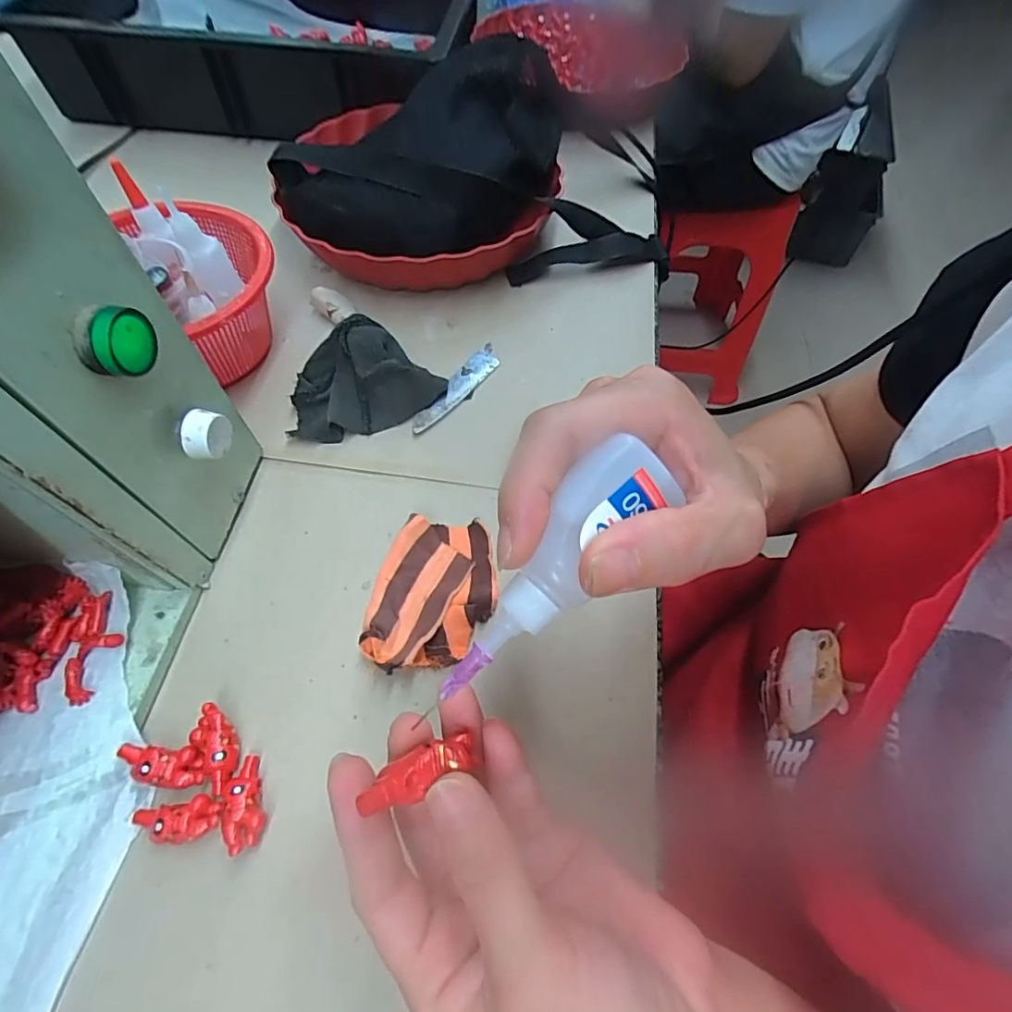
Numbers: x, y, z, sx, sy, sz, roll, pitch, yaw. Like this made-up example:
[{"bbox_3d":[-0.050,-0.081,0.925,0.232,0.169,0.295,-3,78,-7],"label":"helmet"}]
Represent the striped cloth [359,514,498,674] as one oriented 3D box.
[{"bbox_3d":[-0.041,0.049,0.311,0.065,0.019,0.099,17,61,7],"label":"striped cloth"}]

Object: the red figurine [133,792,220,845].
[{"bbox_3d":[-0.156,0.150,0.249,0.042,0.009,0.018,-11,61,-8],"label":"red figurine"}]

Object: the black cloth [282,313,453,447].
[{"bbox_3d":[-0.104,-0.097,0.380,0.105,0.044,0.075,-17,62,-12],"label":"black cloth"}]

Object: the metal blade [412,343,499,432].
[{"bbox_3d":[-0.038,-0.091,0.401,0.021,0.004,0.098,32,62,17],"label":"metal blade"}]

